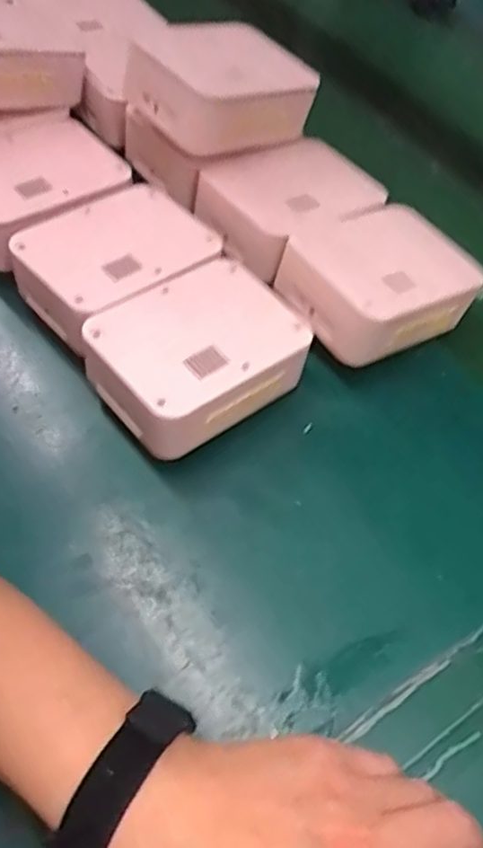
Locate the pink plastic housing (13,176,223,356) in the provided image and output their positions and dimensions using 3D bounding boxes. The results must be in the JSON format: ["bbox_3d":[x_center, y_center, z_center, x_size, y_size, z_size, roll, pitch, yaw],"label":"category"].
[{"bbox_3d":[-0.085,-0.119,0.489,0.139,0.052,0.103,-38,66,-23],"label":"pink plastic housing"}]

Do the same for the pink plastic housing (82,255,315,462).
[{"bbox_3d":[-0.028,-0.044,0.450,0.130,0.066,0.099,-35,65,-22],"label":"pink plastic housing"}]

